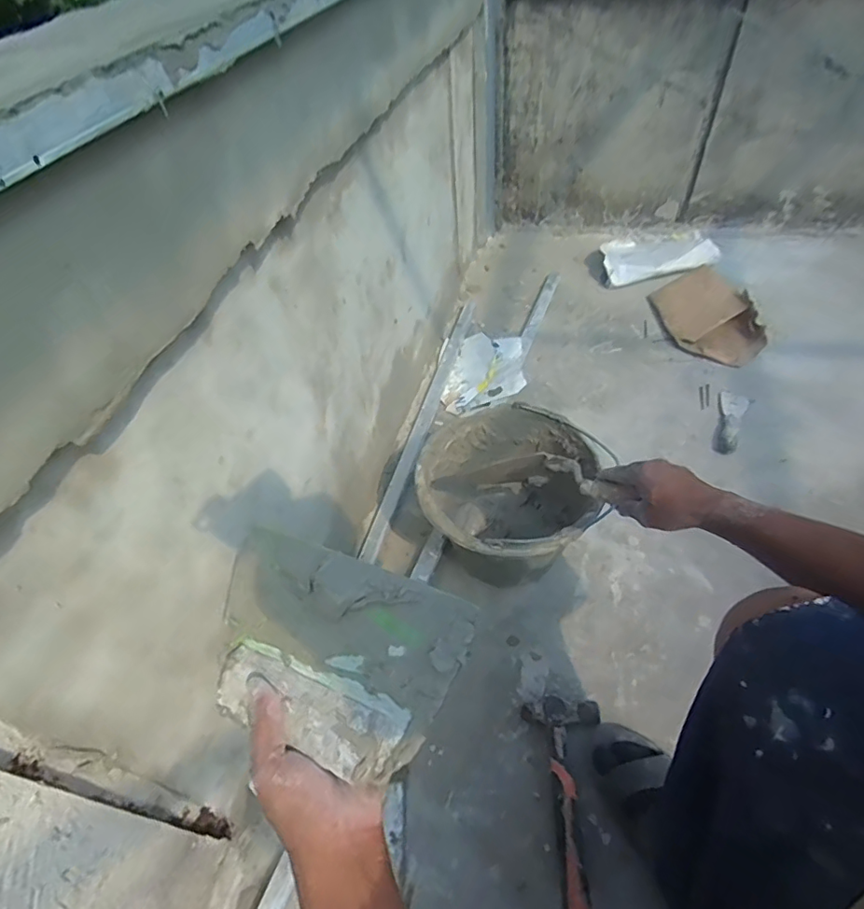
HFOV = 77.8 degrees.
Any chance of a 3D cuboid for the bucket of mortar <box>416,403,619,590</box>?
[{"bbox_3d":[0.124,0.075,0.897,0.277,0.235,0.277,-3,48,3],"label":"bucket of mortar"}]

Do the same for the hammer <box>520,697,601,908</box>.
[{"bbox_3d":[0.170,0.457,0.699,0.109,0.040,0.278,2,49,8],"label":"hammer"}]

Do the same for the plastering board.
[{"bbox_3d":[-0.080,0.139,0.393,0.202,0.015,0.130,15,74,24],"label":"plastering board"}]

